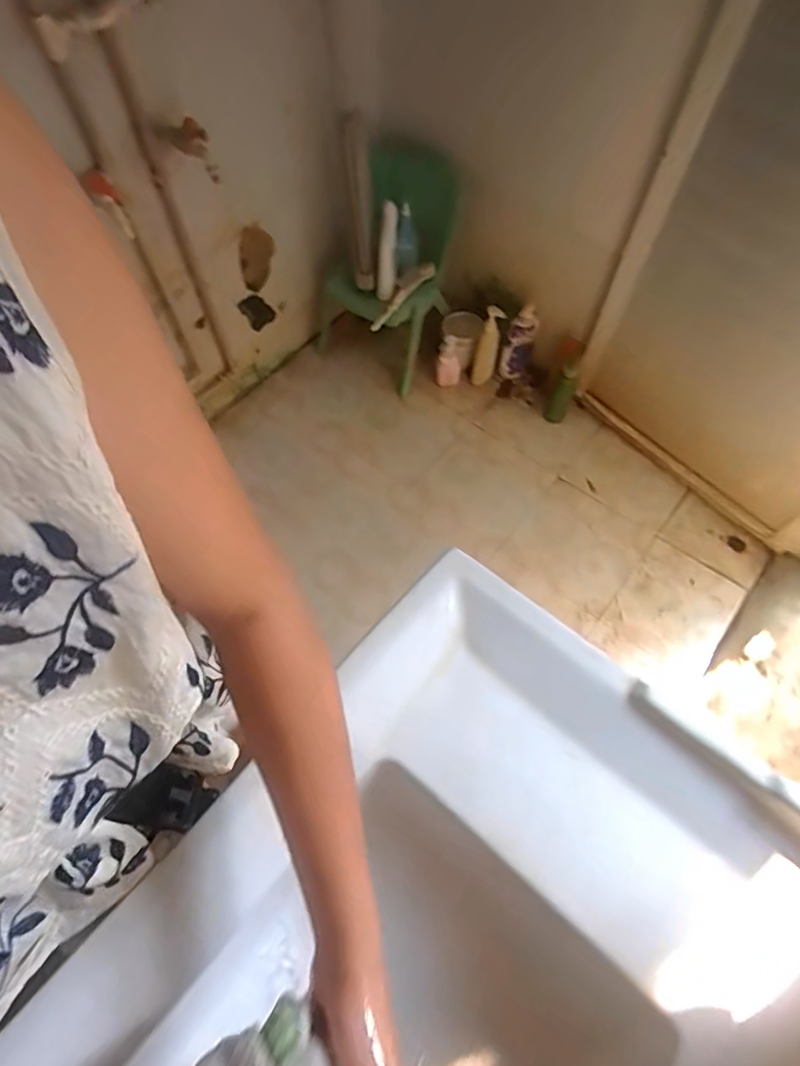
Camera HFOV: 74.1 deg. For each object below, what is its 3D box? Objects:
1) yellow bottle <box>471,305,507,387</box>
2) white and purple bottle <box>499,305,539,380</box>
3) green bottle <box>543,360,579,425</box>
[{"bbox_3d":[0.254,-0.530,1.543,0.059,0.266,0.066,21,57,12],"label":"yellow bottle"},{"bbox_3d":[0.345,-0.540,1.541,0.090,0.253,0.057,12,56,6],"label":"white and purple bottle"},{"bbox_3d":[0.453,-0.390,1.480,0.063,0.228,0.062,21,57,12],"label":"green bottle"}]

